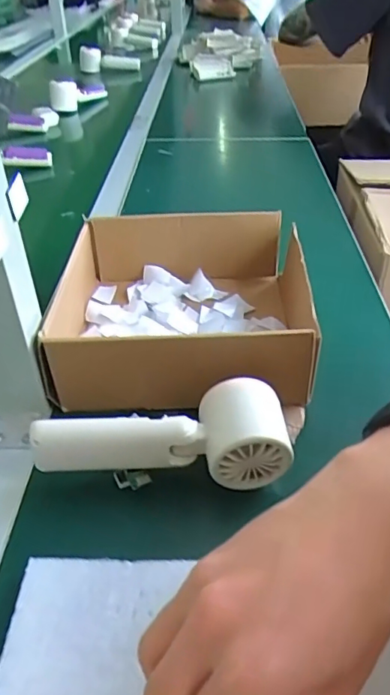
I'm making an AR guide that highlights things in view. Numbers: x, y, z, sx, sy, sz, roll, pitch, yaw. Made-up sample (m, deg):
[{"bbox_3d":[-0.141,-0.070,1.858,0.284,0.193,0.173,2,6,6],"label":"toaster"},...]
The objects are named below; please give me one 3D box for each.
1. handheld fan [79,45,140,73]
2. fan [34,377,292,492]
[{"bbox_3d":[-0.258,-0.837,1.526,0.210,0.059,0.048,16,43,26],"label":"handheld fan"},{"bbox_3d":[-0.022,0.063,0.348,0.159,0.053,0.050,-6,39,-5],"label":"fan"}]

